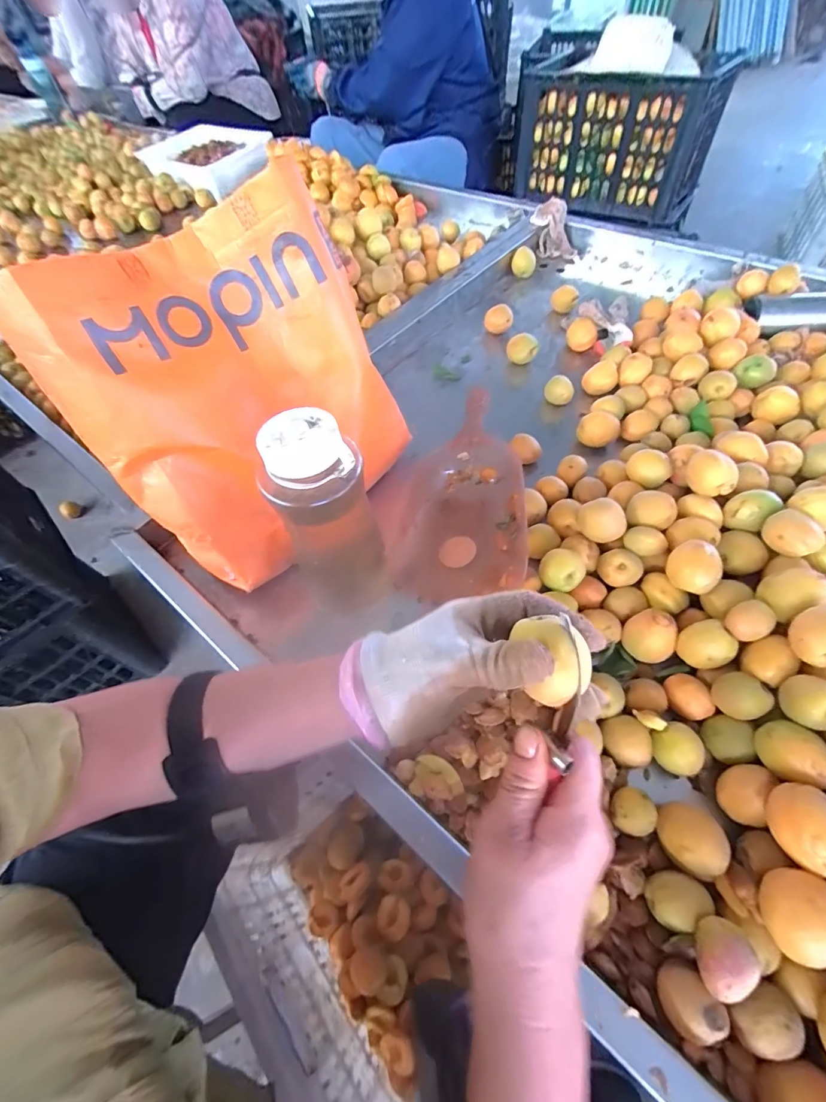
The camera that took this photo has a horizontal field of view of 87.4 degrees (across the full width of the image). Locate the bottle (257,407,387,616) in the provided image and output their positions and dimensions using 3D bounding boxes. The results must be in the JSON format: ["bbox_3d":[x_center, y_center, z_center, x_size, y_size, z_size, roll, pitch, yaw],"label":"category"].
[{"bbox_3d":[-0.086,-0.031,0.432,0.094,0.223,0.100,-27,59,-12],"label":"bottle"}]

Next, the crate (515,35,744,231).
[{"bbox_3d":[0.561,-1.173,1.220,0.513,0.296,0.297,23,62,19],"label":"crate"}]

